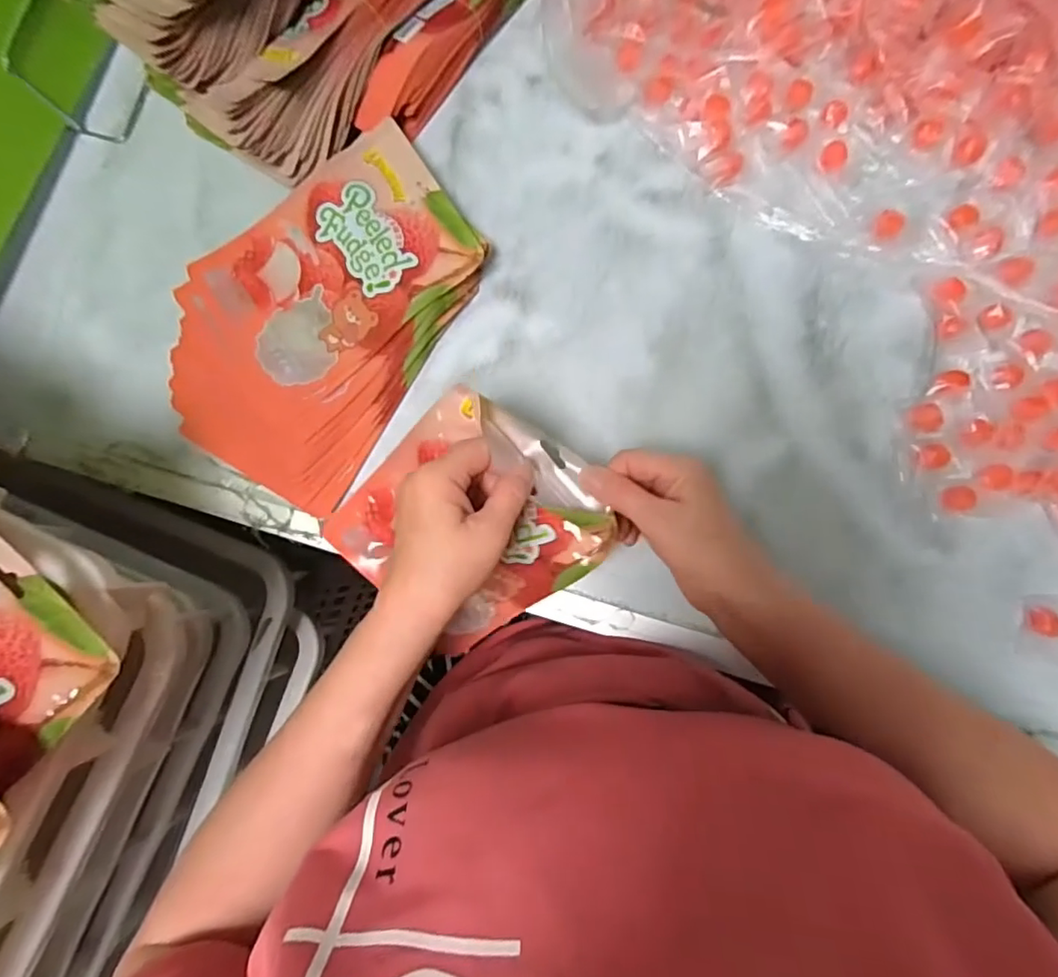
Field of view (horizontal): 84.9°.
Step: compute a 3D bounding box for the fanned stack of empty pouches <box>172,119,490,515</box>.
[{"bbox_3d":[-0.174,-0.150,0.486,0.219,0.038,0.298,33,89,8],"label":"fanned stack of empty pouches"}]

